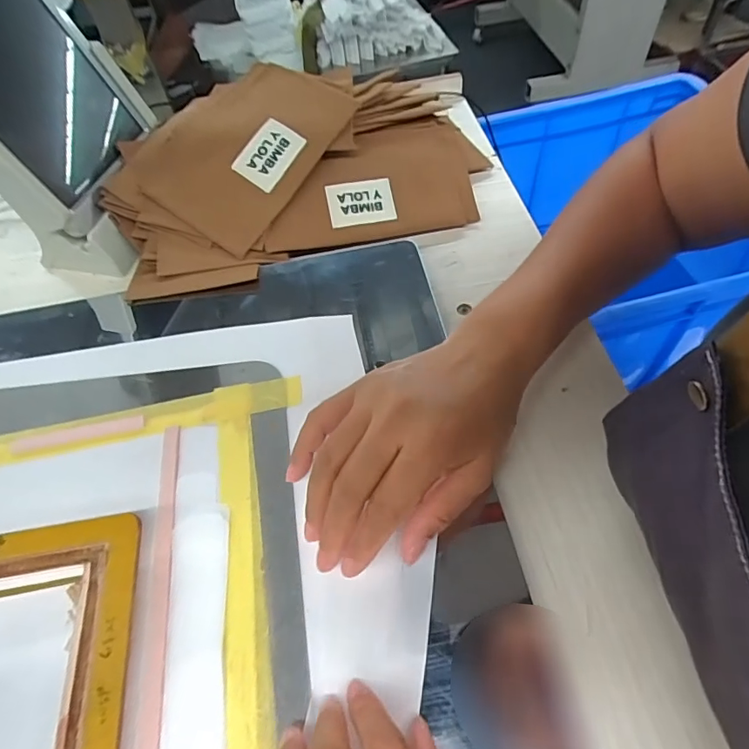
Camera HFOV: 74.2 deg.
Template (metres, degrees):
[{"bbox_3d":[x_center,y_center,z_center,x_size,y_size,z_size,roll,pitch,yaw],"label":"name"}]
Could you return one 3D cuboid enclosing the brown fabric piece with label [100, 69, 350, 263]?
[{"bbox_3d":[-0.127,-0.212,0.451,0.148,0.021,0.188,33,80,12],"label":"brown fabric piece with label"}]

